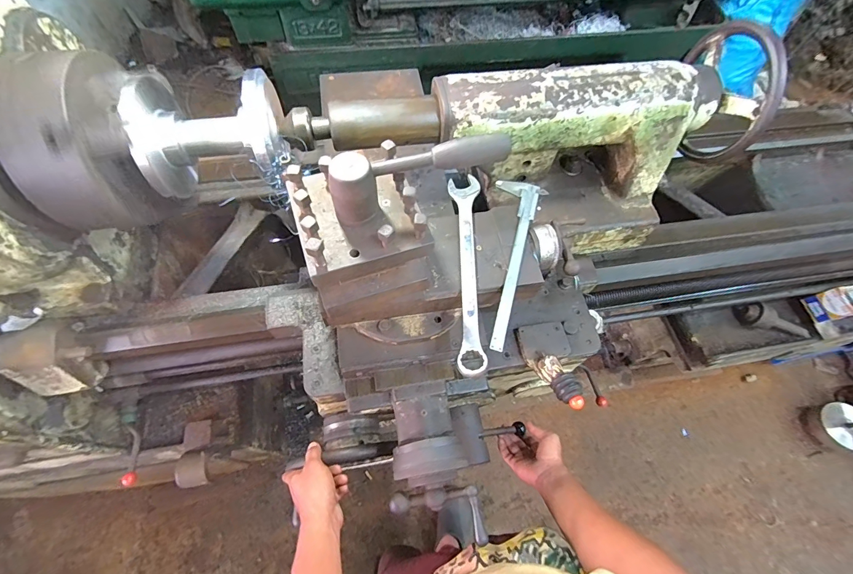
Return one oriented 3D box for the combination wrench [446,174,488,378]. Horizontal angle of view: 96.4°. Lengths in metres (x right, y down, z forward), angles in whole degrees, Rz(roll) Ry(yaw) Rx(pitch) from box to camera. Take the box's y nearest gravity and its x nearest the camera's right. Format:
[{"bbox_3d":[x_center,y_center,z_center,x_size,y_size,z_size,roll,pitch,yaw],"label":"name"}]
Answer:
[{"bbox_3d":[0.057,-0.032,0.528,0.044,0.015,0.308,1,62,-2],"label":"combination wrench"}]

